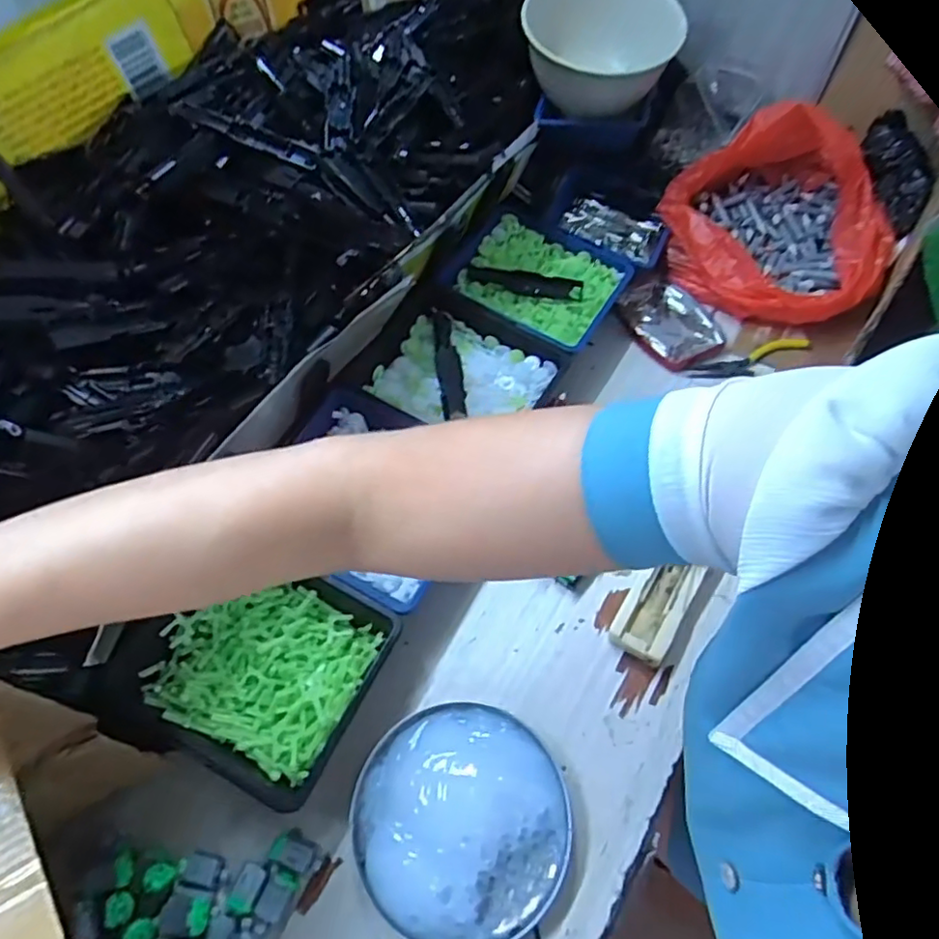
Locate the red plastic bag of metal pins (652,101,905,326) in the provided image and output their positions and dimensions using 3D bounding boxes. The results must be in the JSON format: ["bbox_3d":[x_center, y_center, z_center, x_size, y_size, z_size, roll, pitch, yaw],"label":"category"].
[{"bbox_3d":[0.333,-0.271,0.642,0.218,0.120,0.208,37,66,23],"label":"red plastic bag of metal pins"}]

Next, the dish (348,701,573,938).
[{"bbox_3d":[-0.007,0.235,0.415,0.143,0.032,0.141,-1,57,2],"label":"dish"}]

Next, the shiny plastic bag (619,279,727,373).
[{"bbox_3d":[0.215,-0.160,0.663,0.085,0.010,0.119,-22,59,-11],"label":"shiny plastic bag"}]

